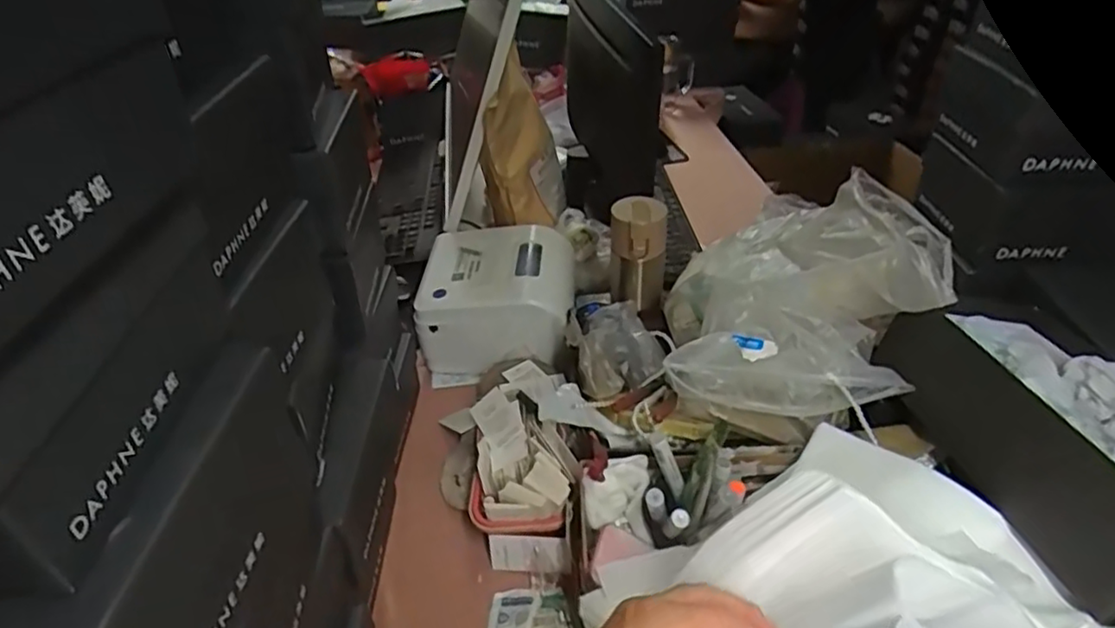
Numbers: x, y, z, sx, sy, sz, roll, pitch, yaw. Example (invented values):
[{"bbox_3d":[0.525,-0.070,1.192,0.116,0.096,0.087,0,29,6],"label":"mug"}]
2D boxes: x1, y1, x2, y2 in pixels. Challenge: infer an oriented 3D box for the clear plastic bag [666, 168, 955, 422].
[{"bbox_3d":[0.243,-0.031,0.679,0.240,0.155,0.265,5,38,8],"label":"clear plastic bag"}]

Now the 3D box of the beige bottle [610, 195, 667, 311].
[{"bbox_3d":[0.094,-0.071,0.772,0.061,0.126,0.063,7,39,10],"label":"beige bottle"}]

